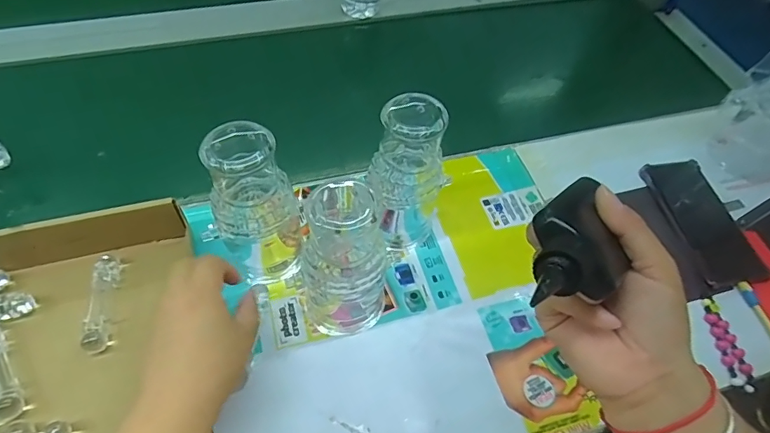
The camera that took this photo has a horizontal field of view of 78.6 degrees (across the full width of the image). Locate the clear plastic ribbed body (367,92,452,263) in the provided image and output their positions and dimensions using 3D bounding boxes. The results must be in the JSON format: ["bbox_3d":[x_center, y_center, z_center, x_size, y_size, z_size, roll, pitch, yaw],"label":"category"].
[{"bbox_3d":[0.020,-0.031,0.453,0.070,0.174,0.062,15,56,5],"label":"clear plastic ribbed body"}]

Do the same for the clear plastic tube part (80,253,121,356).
[{"bbox_3d":[-0.265,0.082,0.443,0.020,0.024,0.091,-4,57,-8],"label":"clear plastic tube part"}]

